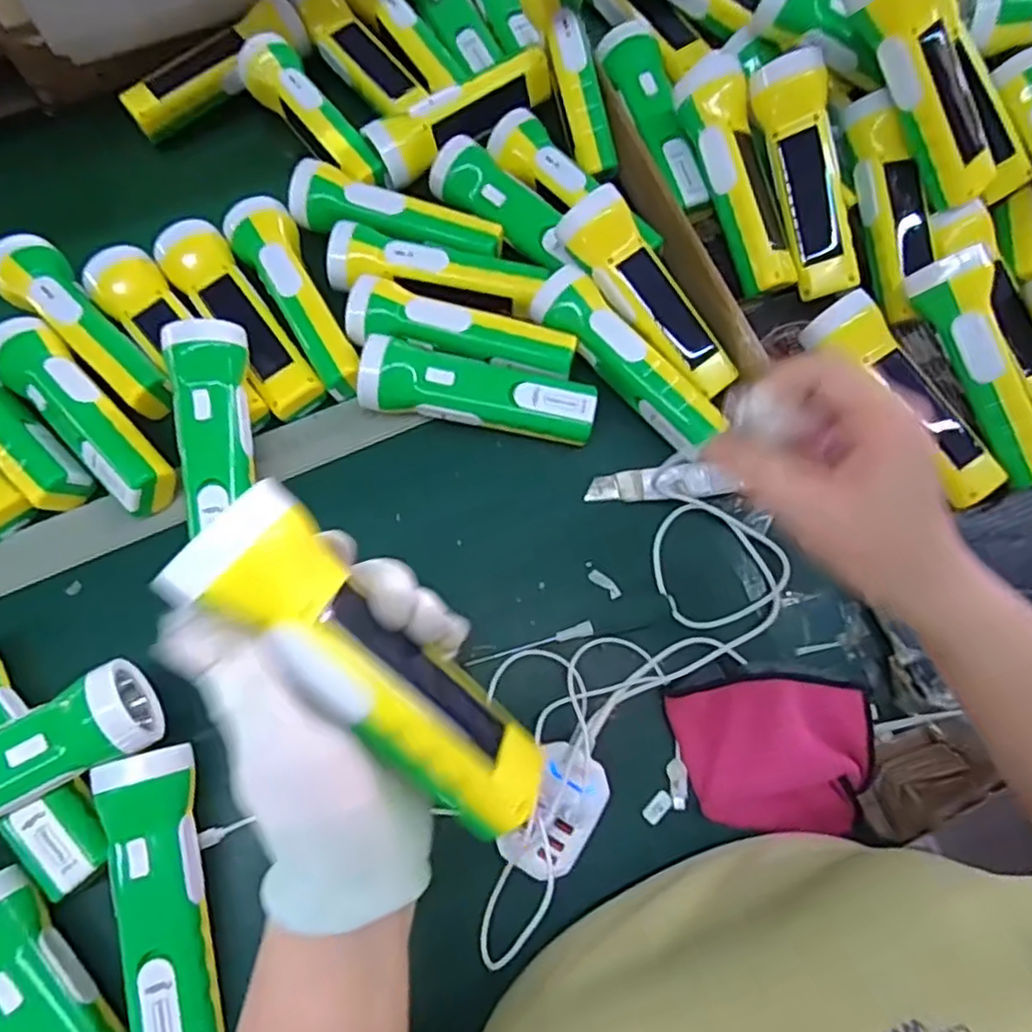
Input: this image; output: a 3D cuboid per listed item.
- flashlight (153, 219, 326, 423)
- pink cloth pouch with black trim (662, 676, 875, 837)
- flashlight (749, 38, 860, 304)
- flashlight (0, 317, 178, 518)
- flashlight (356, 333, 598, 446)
[{"bbox_3d":[-0.208,-0.148,0.505,0.051,0.042,0.174,-33,74,-11],"label":"flashlight"},{"bbox_3d":[0.160,0.149,0.424,0.118,0.022,0.088,3,71,0],"label":"pink cloth pouch with black trim"},{"bbox_3d":[0.213,-0.248,0.496,0.040,0.039,0.168,-19,101,-7],"label":"flashlight"},{"bbox_3d":[-0.308,-0.071,0.482,0.047,0.043,0.174,-42,76,-14],"label":"flashlight"},{"bbox_3d":[-0.026,-0.093,0.481,0.163,0.042,0.054,7,71,2],"label":"flashlight"}]

